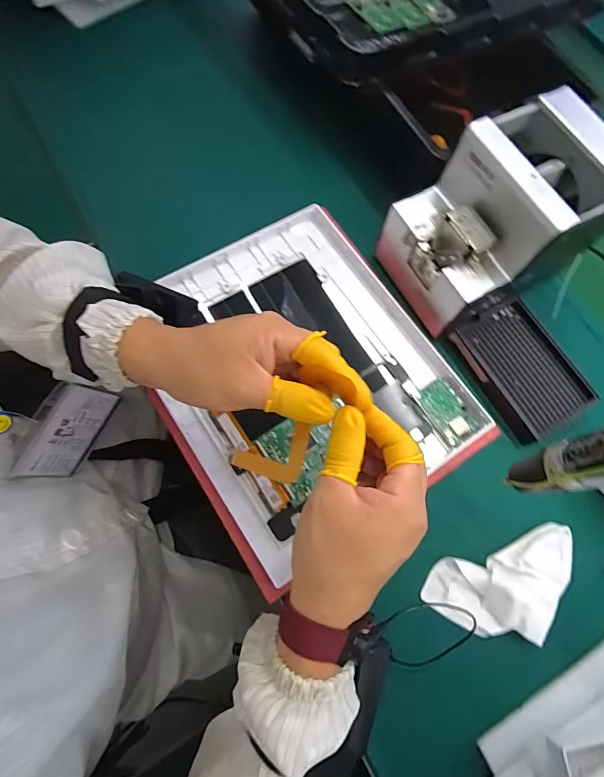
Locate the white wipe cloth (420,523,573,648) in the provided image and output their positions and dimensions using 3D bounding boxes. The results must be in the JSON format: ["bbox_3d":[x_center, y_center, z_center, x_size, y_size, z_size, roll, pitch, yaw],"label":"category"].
[{"bbox_3d":[0.185,0.179,0.360,0.144,0.018,0.077,-13,73,-11],"label":"white wipe cloth"}]

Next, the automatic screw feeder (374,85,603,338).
[{"bbox_3d":[0.193,-0.162,0.403,0.179,0.140,0.135,-30,77,-14],"label":"automatic screw feeder"}]

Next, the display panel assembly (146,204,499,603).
[{"bbox_3d":[-0.006,-0.015,0.405,0.262,0.031,0.312,-30,77,-15],"label":"display panel assembly"}]

